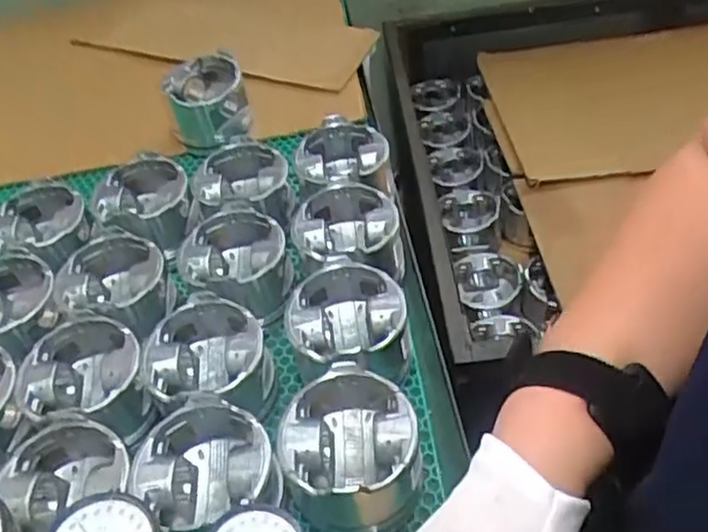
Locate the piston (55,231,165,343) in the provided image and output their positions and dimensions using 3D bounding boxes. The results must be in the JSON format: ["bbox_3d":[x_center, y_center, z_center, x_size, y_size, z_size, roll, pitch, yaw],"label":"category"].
[{"bbox_3d":[-0.223,0.028,0.637,0.094,0.070,0.106,-7,46,2],"label":"piston"}]

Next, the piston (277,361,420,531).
[{"bbox_3d":[-0.002,0.139,0.501,0.095,0.083,0.100,-4,46,5],"label":"piston"}]

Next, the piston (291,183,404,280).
[{"bbox_3d":[-0.006,-0.018,0.655,0.100,0.077,0.118,-4,46,5],"label":"piston"}]

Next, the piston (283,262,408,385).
[{"bbox_3d":[-0.003,0.061,0.578,0.099,0.075,0.103,-15,46,-6],"label":"piston"}]

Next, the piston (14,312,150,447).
[{"bbox_3d":[-0.223,0.101,0.571,0.096,0.076,0.093,-4,46,5],"label":"piston"}]

